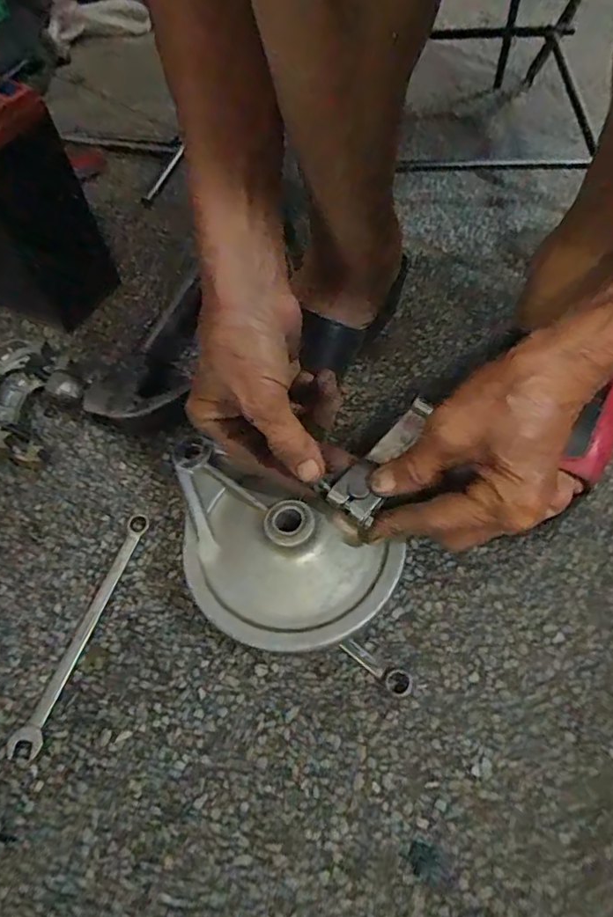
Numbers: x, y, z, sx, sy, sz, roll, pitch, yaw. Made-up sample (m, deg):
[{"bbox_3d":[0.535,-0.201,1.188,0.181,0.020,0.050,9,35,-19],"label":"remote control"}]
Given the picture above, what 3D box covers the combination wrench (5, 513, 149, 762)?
[{"bbox_3d":[-0.141,0.106,0.336,0.018,0.004,0.156,15,61,12],"label":"combination wrench"}]

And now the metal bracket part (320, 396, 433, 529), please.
[{"bbox_3d":[0.044,-0.003,0.302,0.030,0.011,0.077,34,76,20],"label":"metal bracket part"}]

